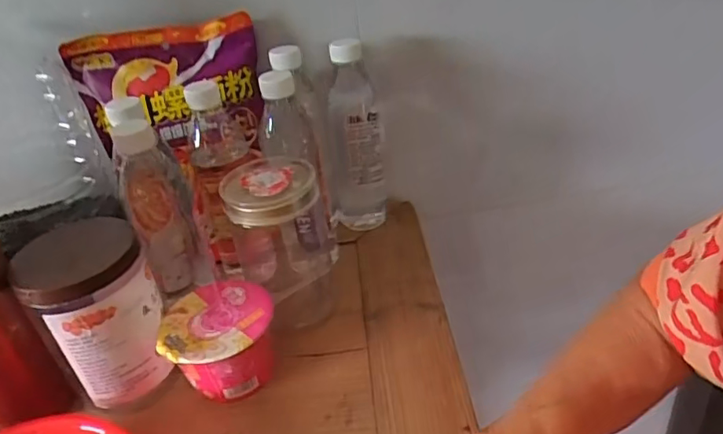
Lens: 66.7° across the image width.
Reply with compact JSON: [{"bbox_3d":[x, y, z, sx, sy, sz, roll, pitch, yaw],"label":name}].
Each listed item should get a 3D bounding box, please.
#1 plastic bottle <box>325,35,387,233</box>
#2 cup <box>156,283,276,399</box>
[{"bbox_3d":[-0.009,-0.095,0.668,0.063,0.234,0.061,1,35,12],"label":"plastic bottle"},{"bbox_3d":[-0.126,0.116,0.508,0.094,0.070,0.096,-10,34,-5],"label":"cup"}]

